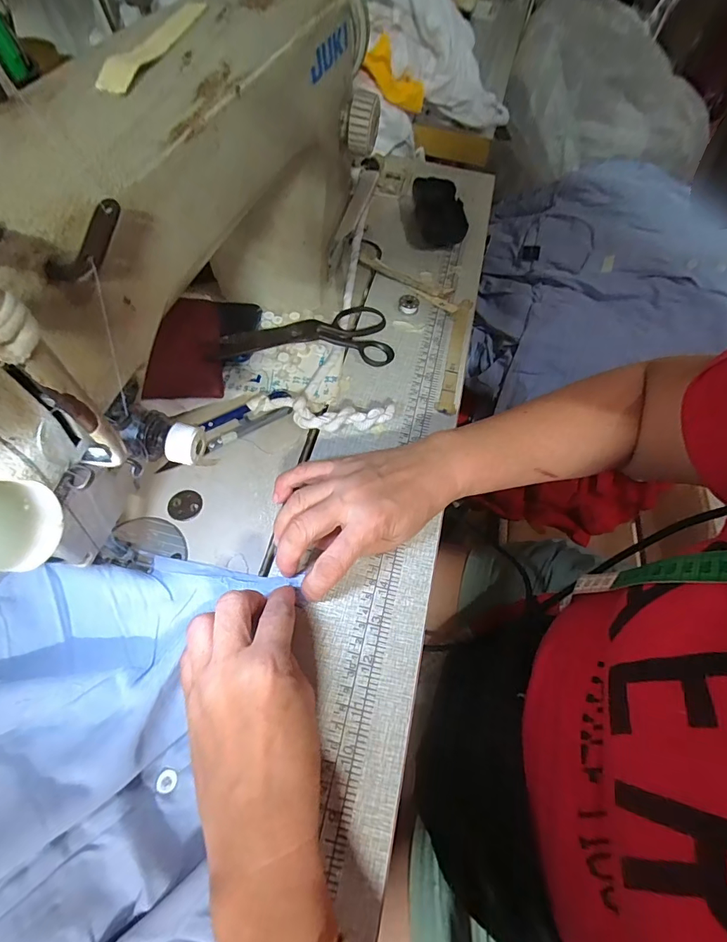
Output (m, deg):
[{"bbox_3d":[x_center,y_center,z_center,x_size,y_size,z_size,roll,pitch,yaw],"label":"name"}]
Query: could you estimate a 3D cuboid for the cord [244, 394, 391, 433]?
[{"bbox_3d":[-0.035,-0.048,0.361,0.119,0.022,0.029,4,60,-2],"label":"cord"}]

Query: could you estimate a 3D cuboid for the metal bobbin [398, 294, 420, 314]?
[{"bbox_3d":[0.047,-0.172,0.448,0.021,0.007,0.026,8,60,0],"label":"metal bobbin"}]

